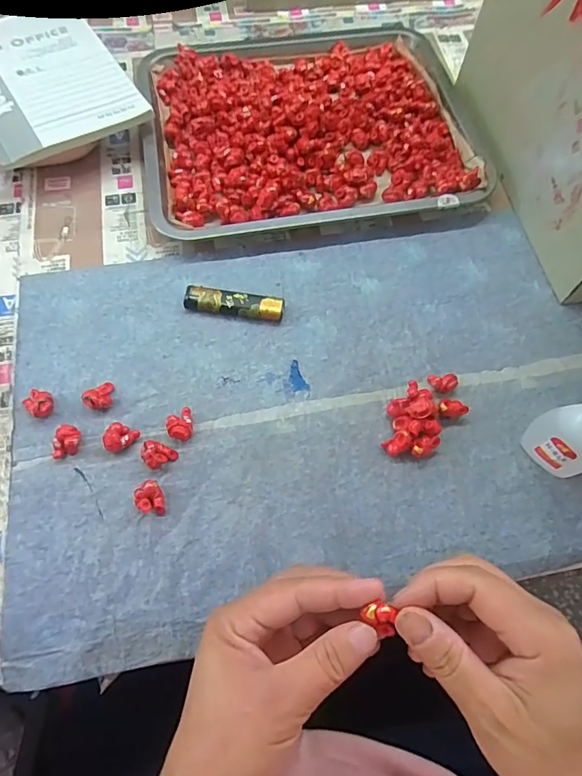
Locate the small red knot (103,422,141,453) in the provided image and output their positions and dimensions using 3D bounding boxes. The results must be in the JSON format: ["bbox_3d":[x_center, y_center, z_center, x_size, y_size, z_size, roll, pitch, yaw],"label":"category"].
[{"bbox_3d":[-0.121,0.036,0.332,0.019,0.012,0.020,1,67,-2],"label":"small red knot"}]

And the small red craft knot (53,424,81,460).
[{"bbox_3d":[-0.159,0.038,0.329,0.018,0.013,0.025,23,68,8],"label":"small red craft knot"}]

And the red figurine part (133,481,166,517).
[{"bbox_3d":[-0.095,0.075,0.315,0.017,0.012,0.023,-13,68,-8],"label":"red figurine part"}]

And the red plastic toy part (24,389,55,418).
[{"bbox_3d":[-0.182,0.011,0.339,0.017,0.015,0.018,1,67,-2],"label":"red plastic toy part"}]

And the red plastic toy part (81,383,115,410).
[{"bbox_3d":[-0.139,0.006,0.342,0.015,0.017,0.023,40,71,14],"label":"red plastic toy part"}]

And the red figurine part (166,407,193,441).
[{"bbox_3d":[-0.080,0.026,0.337,0.017,0.014,0.025,-10,68,-6],"label":"red figurine part"}]

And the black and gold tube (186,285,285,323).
[{"bbox_3d":[-0.046,-0.068,0.380,0.081,0.012,0.020,10,67,2],"label":"black and gold tube"}]

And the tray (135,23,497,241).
[{"bbox_3d":[0.014,-0.269,0.463,0.312,0.029,0.274,-9,67,-6],"label":"tray"}]

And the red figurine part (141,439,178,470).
[{"bbox_3d":[-0.093,0.048,0.327,0.021,0.013,0.018,19,68,6],"label":"red figurine part"}]

